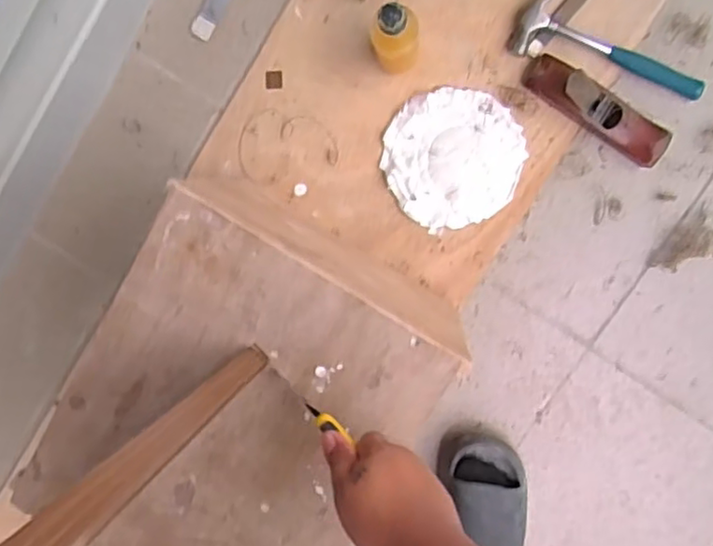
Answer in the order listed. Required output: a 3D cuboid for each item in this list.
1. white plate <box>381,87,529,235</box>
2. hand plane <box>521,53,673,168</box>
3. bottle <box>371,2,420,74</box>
[{"bbox_3d":[0.131,-0.154,0.870,0.179,0.014,0.178,1,96,5],"label":"white plate"},{"bbox_3d":[0.303,-0.206,0.810,0.201,0.064,0.048,34,98,1],"label":"hand plane"},{"bbox_3d":[0.047,-0.269,0.773,0.056,0.181,0.050,-4,95,5],"label":"bottle"}]

